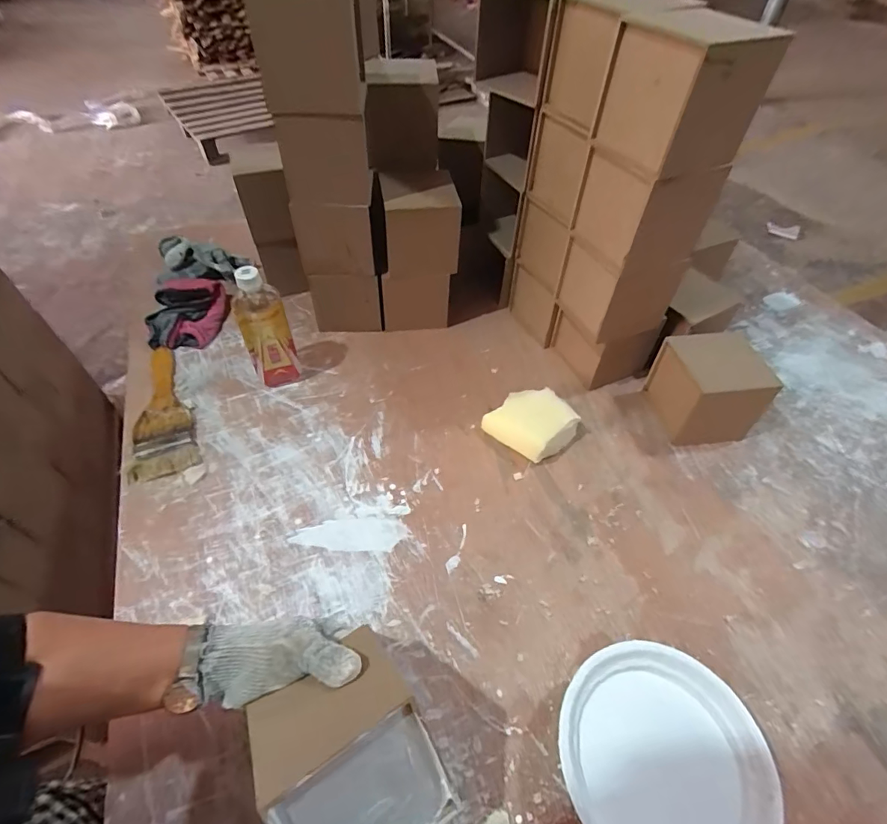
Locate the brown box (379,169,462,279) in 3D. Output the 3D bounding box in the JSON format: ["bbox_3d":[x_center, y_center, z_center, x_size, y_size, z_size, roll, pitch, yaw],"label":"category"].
[{"bbox_3d":[-0.041,-0.298,0.717,0.110,0.114,0.139,-6,50,-7],"label":"brown box"}]

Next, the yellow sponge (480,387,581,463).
[{"bbox_3d":[0.125,0.013,0.649,0.105,0.047,0.098,37,58,26],"label":"yellow sponge"}]

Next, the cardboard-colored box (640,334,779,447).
[{"bbox_3d":[0.371,-0.034,0.659,0.106,0.108,0.121,-4,50,-5],"label":"cardboard-colored box"}]

